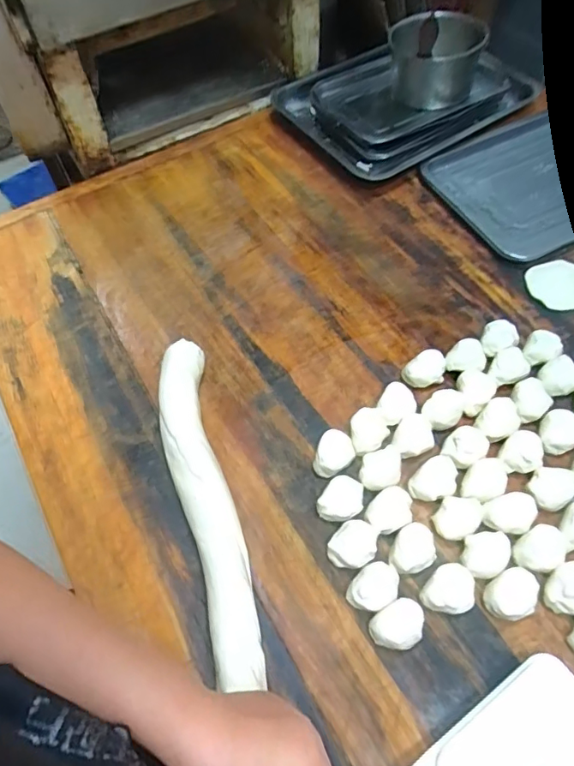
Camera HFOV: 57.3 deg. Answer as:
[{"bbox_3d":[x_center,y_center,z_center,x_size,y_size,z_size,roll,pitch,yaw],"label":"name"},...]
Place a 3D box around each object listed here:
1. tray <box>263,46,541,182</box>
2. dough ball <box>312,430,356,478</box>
[{"bbox_3d":[0.194,-0.487,0.905,0.367,0.046,0.285,-32,62,-16],"label":"tray"},{"bbox_3d":[0.053,0.081,0.583,0.039,0.026,0.052,15,61,12],"label":"dough ball"}]

